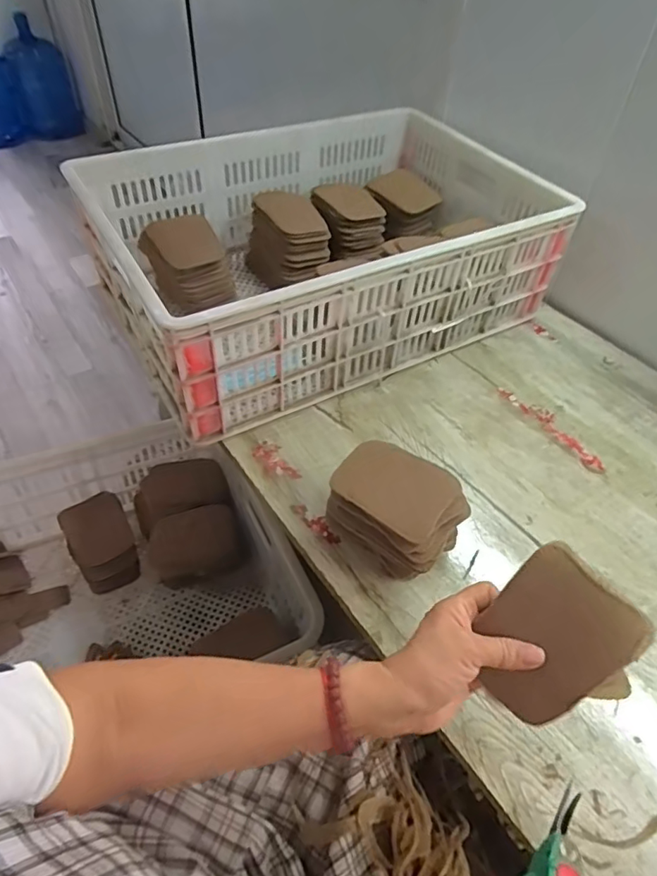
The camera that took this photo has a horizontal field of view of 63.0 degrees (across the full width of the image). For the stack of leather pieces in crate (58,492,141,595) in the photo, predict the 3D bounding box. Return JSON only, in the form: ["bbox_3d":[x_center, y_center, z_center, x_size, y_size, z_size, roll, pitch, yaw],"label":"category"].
[{"bbox_3d":[-0.374,0.175,0.891,0.096,0.080,0.135,-23,53,-22],"label":"stack of leather pieces in crate"}]

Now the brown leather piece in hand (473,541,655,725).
[{"bbox_3d":[0.159,0.145,0.390,0.114,0.013,0.088,-47,67,8],"label":"brown leather piece in hand"}]

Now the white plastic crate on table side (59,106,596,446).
[{"bbox_3d":[-0.002,-0.300,0.821,0.635,0.195,0.437,-24,53,-23],"label":"white plastic crate on table side"}]

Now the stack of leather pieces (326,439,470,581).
[{"bbox_3d":[0.065,0.076,0.551,0.126,0.098,0.085,34,54,25],"label":"stack of leather pieces"}]

